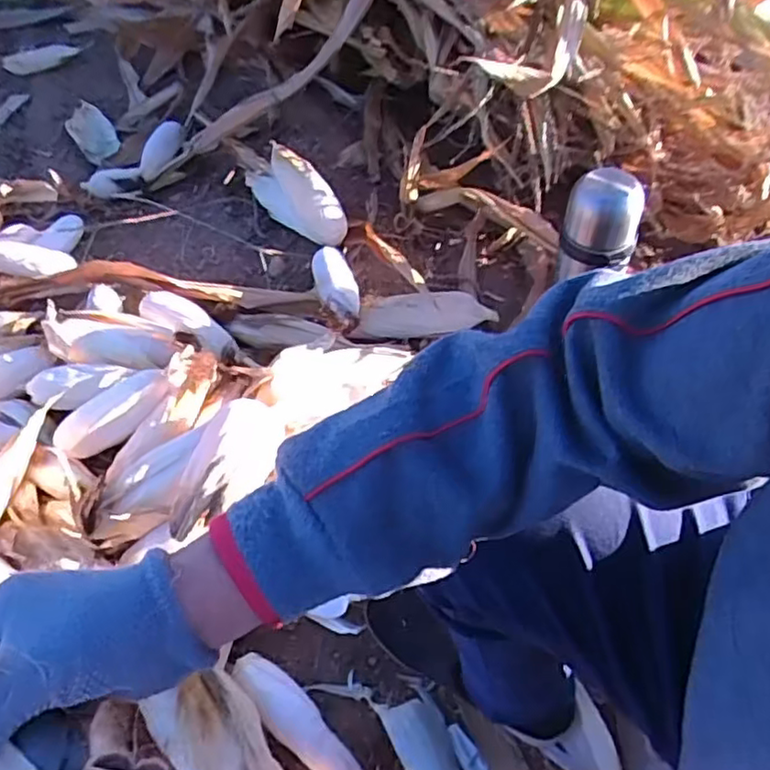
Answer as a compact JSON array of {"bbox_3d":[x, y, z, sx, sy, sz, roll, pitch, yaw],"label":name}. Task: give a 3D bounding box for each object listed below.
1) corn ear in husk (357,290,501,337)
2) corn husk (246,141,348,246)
[{"bbox_3d":[0.060,-0.098,0.961,0.207,0.056,0.058,-3,51,-3],"label":"corn ear in husk"},{"bbox_3d":[-0.155,-0.320,1.085,0.058,0.134,0.242,-37,61,-26],"label":"corn husk"}]

